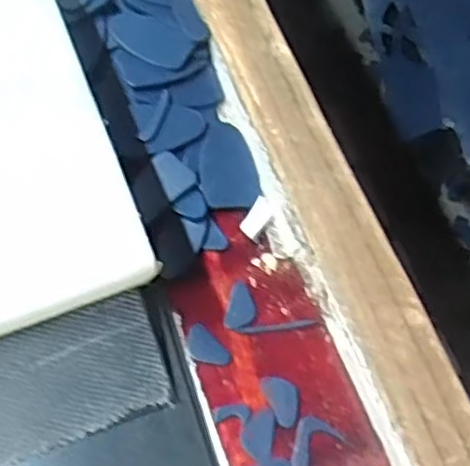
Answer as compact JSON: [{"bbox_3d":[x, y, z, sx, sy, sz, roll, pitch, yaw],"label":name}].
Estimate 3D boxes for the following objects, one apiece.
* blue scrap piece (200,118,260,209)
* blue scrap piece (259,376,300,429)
[{"bbox_3d":[-0.005,-0.033,0.338,0.027,0.007,0.048,-13,69,-8],"label":"blue scrap piece"},{"bbox_3d":[0.021,0.070,0.296,0.013,0.004,0.022,-28,71,-13],"label":"blue scrap piece"}]

